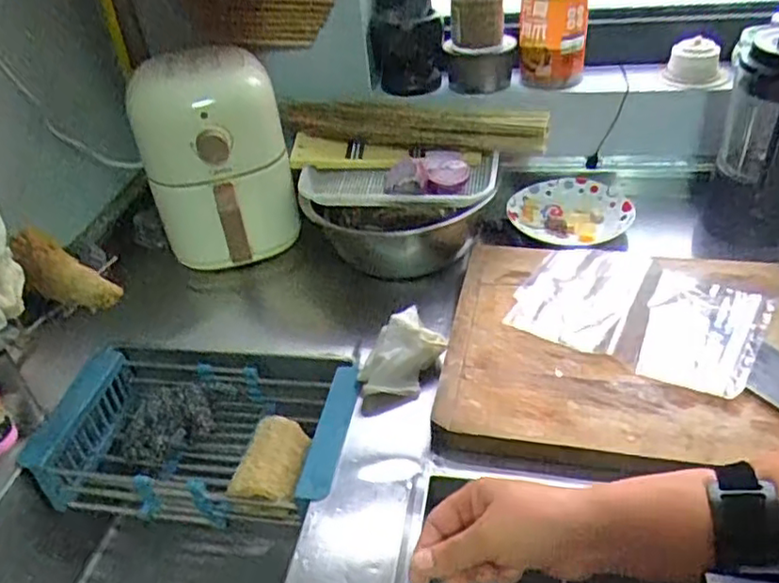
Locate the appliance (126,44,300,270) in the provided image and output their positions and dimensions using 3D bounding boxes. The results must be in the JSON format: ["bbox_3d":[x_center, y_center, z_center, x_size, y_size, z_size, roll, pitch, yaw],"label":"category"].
[{"bbox_3d":[-0.247,-0.181,0.958,0.201,0.278,0.186,-18,39,-14],"label":"appliance"}]

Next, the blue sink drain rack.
[{"bbox_3d":[-0.229,0.180,0.829,0.368,0.086,0.207,3,39,12],"label":"blue sink drain rack"}]

